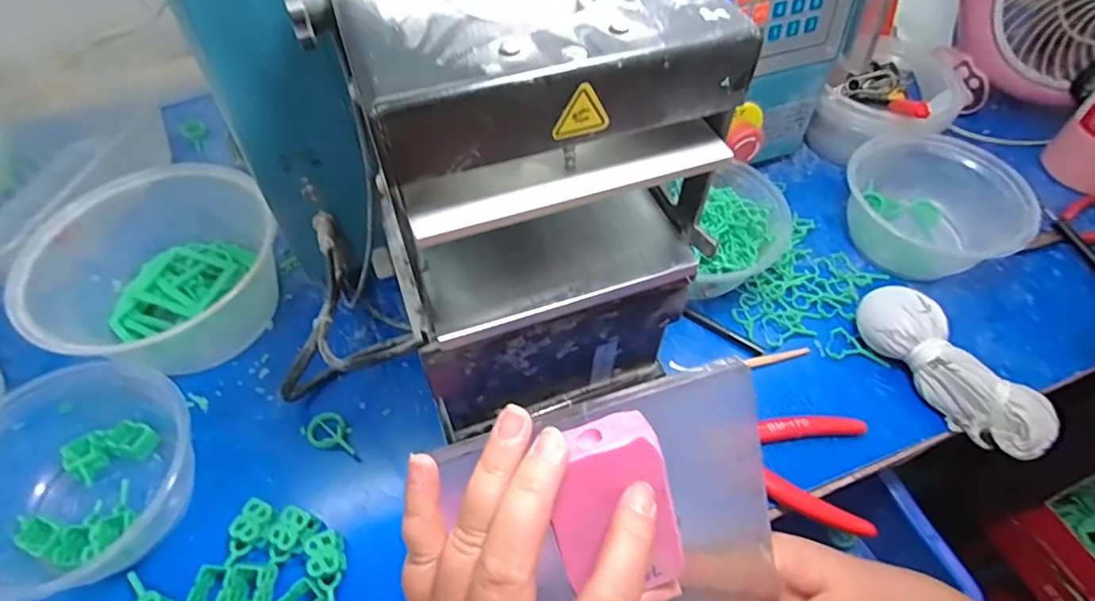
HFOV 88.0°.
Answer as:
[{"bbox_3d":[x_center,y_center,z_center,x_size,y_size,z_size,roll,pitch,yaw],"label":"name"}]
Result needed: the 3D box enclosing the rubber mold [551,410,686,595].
[{"bbox_3d":[0.024,0.080,0.215,0.045,0.068,0.017,-20,19,-7],"label":"rubber mold"}]

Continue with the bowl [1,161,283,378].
[{"bbox_3d":[-0.285,-0.024,0.421,0.157,0.064,0.140,-23,58,-17],"label":"bowl"}]

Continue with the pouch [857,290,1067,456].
[{"bbox_3d":[0.277,0.046,0.389,0.044,0.034,0.134,-30,60,-21],"label":"pouch"}]

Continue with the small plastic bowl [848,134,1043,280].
[{"bbox_3d":[0.307,-0.074,0.465,0.129,0.059,0.120,0,54,-1],"label":"small plastic bowl"}]

